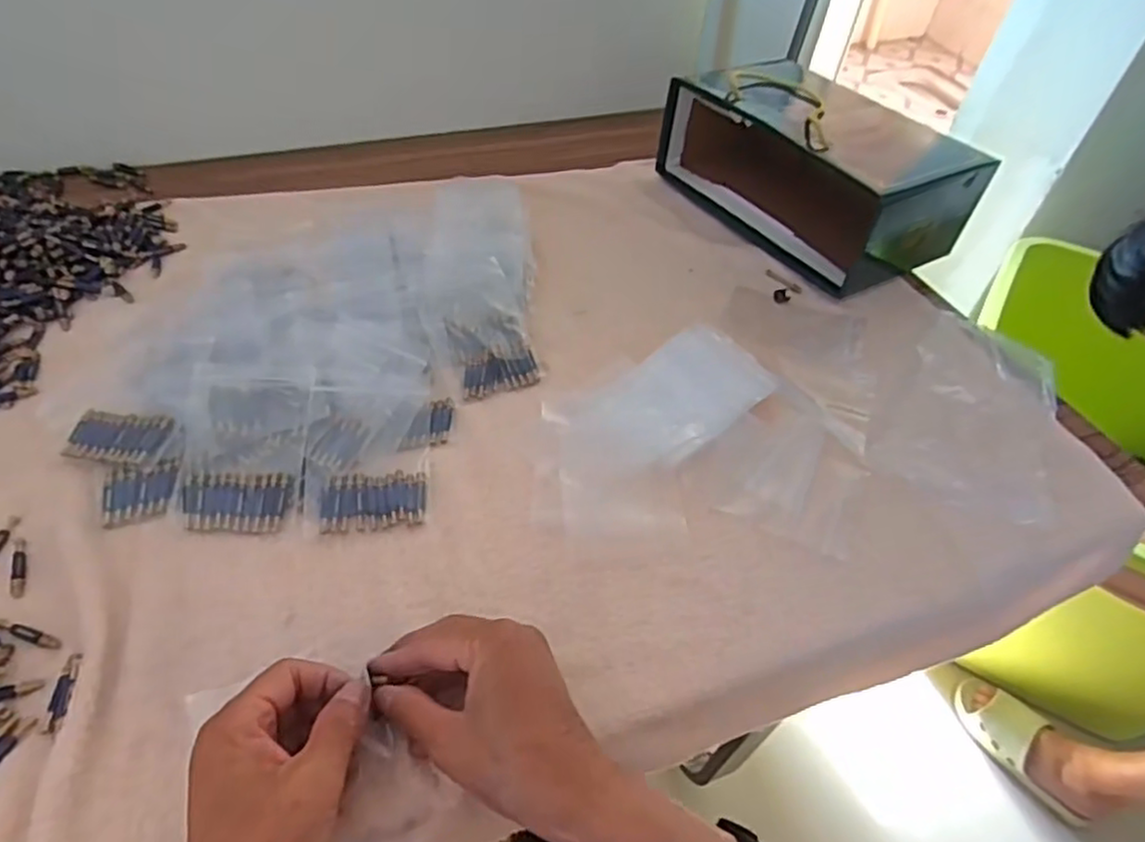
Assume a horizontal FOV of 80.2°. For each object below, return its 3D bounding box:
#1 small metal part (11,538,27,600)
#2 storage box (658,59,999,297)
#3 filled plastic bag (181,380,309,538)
[{"bbox_3d":[-0.326,0.086,0.400,0.007,0.004,0.042,-17,48,-20],"label":"small metal part"},{"bbox_3d":[0.240,-0.261,0.694,0.163,0.123,0.272,-24,54,-24],"label":"storage box"},{"bbox_3d":[-0.217,0.020,0.450,0.079,0.005,0.112,-4,64,-5],"label":"filled plastic bag"}]

